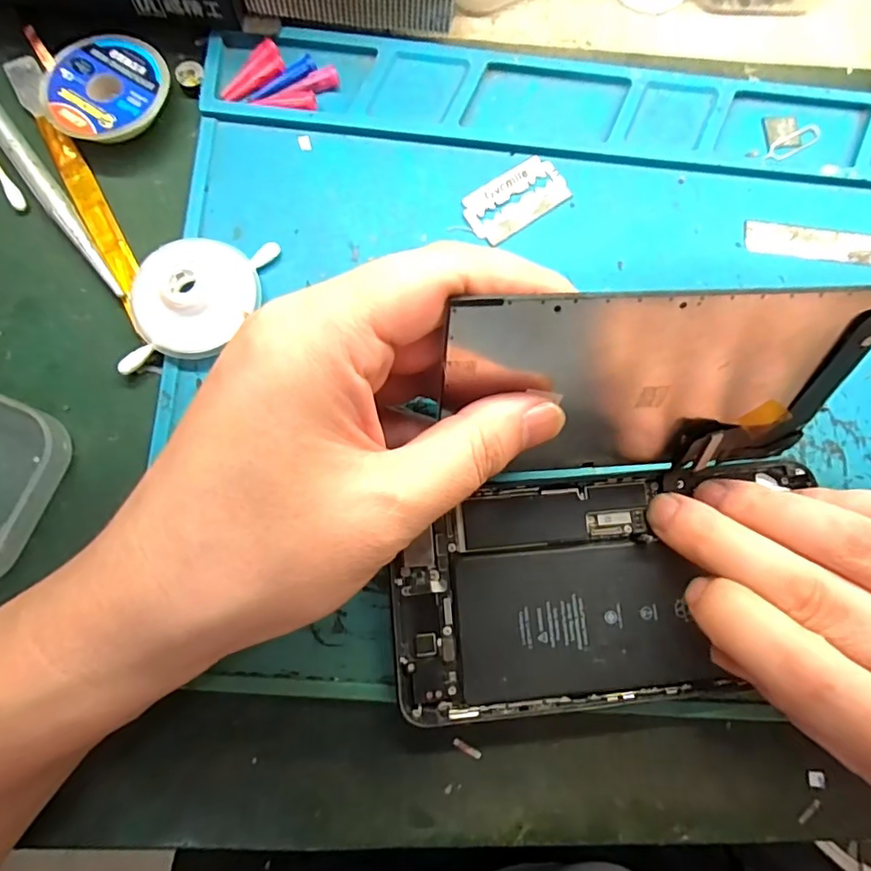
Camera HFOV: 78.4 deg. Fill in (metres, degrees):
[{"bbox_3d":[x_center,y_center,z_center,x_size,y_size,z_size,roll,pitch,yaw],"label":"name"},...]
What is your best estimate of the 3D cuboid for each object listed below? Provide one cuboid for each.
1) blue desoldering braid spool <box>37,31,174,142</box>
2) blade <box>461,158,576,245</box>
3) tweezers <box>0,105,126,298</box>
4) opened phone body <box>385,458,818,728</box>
[{"bbox_3d":[-0.122,-0.128,0.198,0.040,0.010,0.044,0,82,-3],"label":"blue desoldering braid spool"},{"bbox_3d":[0.032,-0.093,0.209,0.043,0.004,0.022,-35,85,-8],"label":"blade"},{"bbox_3d":[-0.151,-0.100,0.196,0.009,0.004,0.122,-36,85,-8],"label":"tweezers"},{"bbox_3d":[0.058,0.053,0.186,0.145,0.005,0.074,-6,83,-4],"label":"opened phone body"}]

